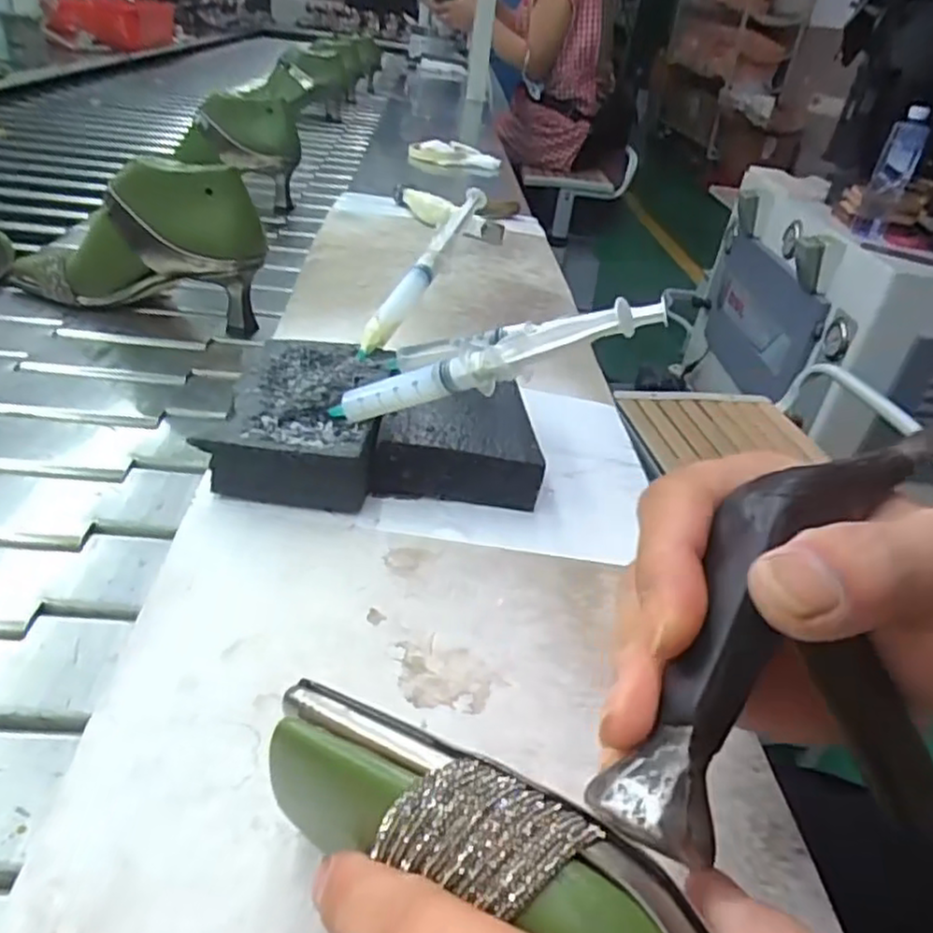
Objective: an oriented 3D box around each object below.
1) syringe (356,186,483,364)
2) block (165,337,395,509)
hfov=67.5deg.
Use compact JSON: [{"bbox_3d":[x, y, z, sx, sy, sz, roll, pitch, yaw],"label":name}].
[{"bbox_3d":[-0.027,-0.133,0.464,0.014,0.018,0.169,19,59,17],"label":"syringe"},{"bbox_3d":[-0.089,-0.029,0.391,0.087,0.034,0.127,7,35,-2],"label":"block"}]

